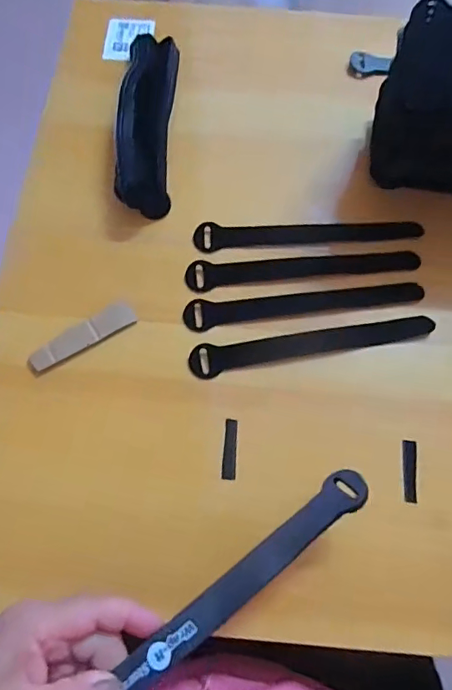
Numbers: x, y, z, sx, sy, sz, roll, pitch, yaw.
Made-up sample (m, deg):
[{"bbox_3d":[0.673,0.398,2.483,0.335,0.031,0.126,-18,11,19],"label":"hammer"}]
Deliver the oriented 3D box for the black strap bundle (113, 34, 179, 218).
[{"bbox_3d":[-0.073,-0.215,0.456,0.049,0.039,0.199,1,69,-1],"label":"black strap bundle"}]

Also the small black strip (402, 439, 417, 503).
[{"bbox_3d":[0.136,0.093,0.361,0.010,0.005,0.044,6,69,1],"label":"small black strip"}]

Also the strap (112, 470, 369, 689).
[{"bbox_3d":[0.014,0.139,0.293,0.185,0.012,0.022,-35,74,-18],"label":"strap"}]

